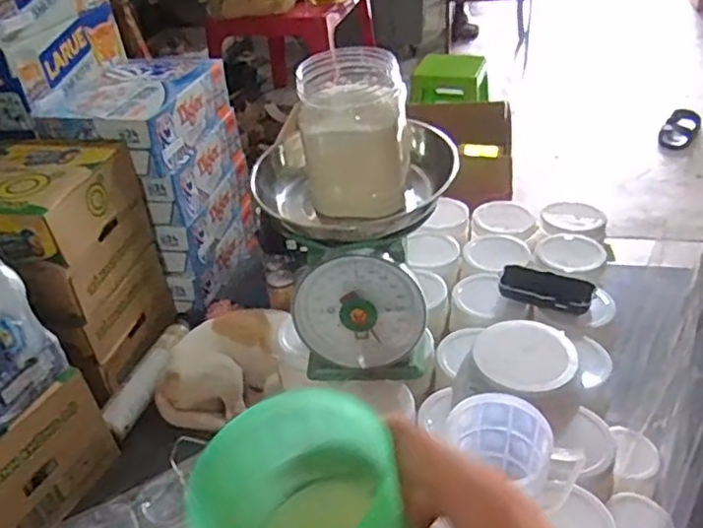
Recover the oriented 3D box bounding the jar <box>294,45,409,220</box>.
[{"bbox_3d":[0.004,-0.125,0.596,0.093,0.134,0.093,0,36,7],"label":"jar"}]

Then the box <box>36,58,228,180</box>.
[{"bbox_3d":[-0.440,-0.325,1.350,0.243,0.121,0.357,6,37,15],"label":"box"}]

